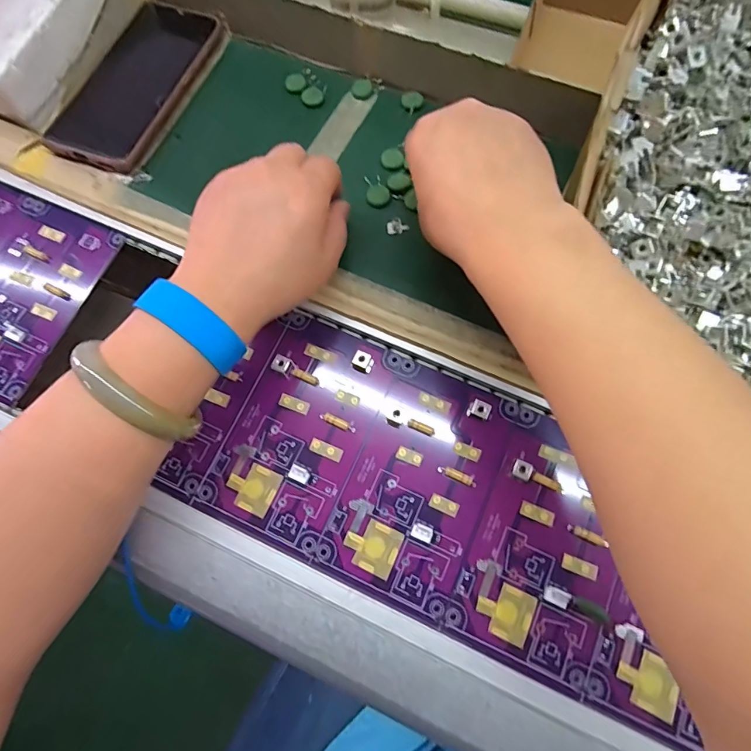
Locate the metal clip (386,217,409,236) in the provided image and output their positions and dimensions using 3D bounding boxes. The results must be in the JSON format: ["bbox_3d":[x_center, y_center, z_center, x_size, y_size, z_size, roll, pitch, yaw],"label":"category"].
[{"bbox_3d":[0.016,-0.107,0.312,0.016,0.004,0.009,-2,73,1],"label":"metal clip"}]

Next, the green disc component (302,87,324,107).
[{"bbox_3d":[-0.050,-0.222,0.348,0.017,0.004,0.015,-2,73,1],"label":"green disc component"}]

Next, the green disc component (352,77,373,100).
[{"bbox_3d":[-0.010,-0.229,0.349,0.016,0.004,0.018,11,74,4],"label":"green disc component"}]

